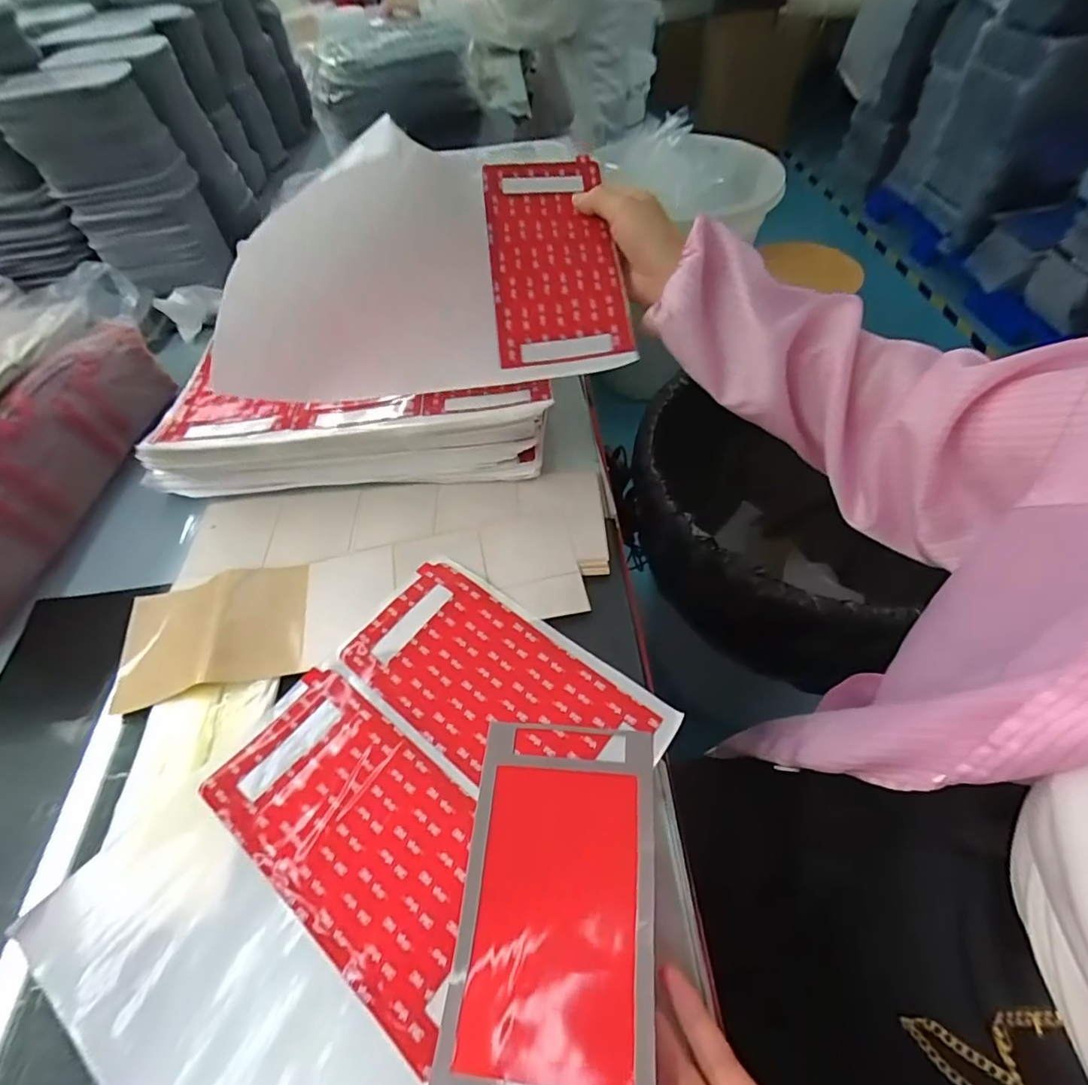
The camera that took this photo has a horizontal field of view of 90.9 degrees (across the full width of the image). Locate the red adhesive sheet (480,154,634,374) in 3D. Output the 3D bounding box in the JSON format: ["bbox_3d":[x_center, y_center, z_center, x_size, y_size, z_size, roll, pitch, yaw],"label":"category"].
[{"bbox_3d":[0.007,-0.227,0.426,0.097,0.010,0.191,-7,73,0],"label":"red adhesive sheet"}]

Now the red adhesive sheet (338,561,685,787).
[{"bbox_3d":[-0.031,0.091,0.351,0.207,0.009,0.105,32,62,25],"label":"red adhesive sheet"}]

